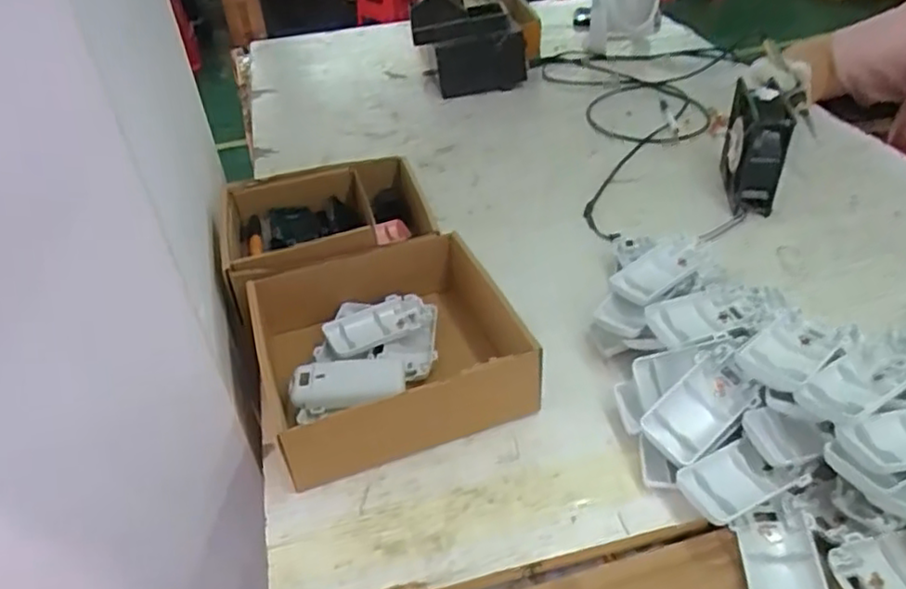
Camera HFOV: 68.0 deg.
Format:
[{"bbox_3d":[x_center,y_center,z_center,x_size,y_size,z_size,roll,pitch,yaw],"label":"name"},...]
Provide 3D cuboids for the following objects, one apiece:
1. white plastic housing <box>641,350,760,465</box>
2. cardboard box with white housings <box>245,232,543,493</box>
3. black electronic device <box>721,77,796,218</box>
[{"bbox_3d":[0.184,0.084,0.497,0.088,0.018,0.047,-38,61,-13],"label":"white plastic housing"},{"bbox_3d":[-0.061,0.042,0.577,0.199,0.087,0.211,-17,40,-15],"label":"cardboard box with white housings"},{"bbox_3d":[0.341,-0.165,0.762,0.043,0.118,0.106,1,39,8],"label":"black electronic device"}]

